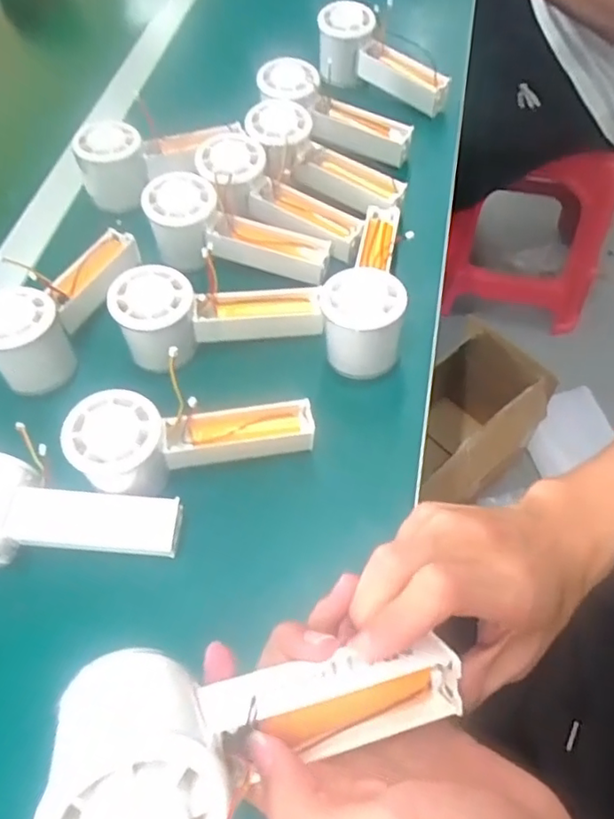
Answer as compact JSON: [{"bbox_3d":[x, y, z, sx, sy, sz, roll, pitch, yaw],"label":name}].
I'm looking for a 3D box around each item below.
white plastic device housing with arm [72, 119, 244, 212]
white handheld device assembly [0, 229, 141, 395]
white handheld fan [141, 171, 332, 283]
[{"bbox_3d":[-0.137,-0.228,0.533,0.135,0.061,0.049,-16,59,-5],"label":"white plastic device housing with arm"},{"bbox_3d":[-0.189,-0.087,0.446,0.056,0.057,0.154,14,61,13],"label":"white handheld device assembly"},{"bbox_3d":[-0.056,-0.144,0.471,0.149,0.055,0.053,11,60,12],"label":"white handheld fan"}]

